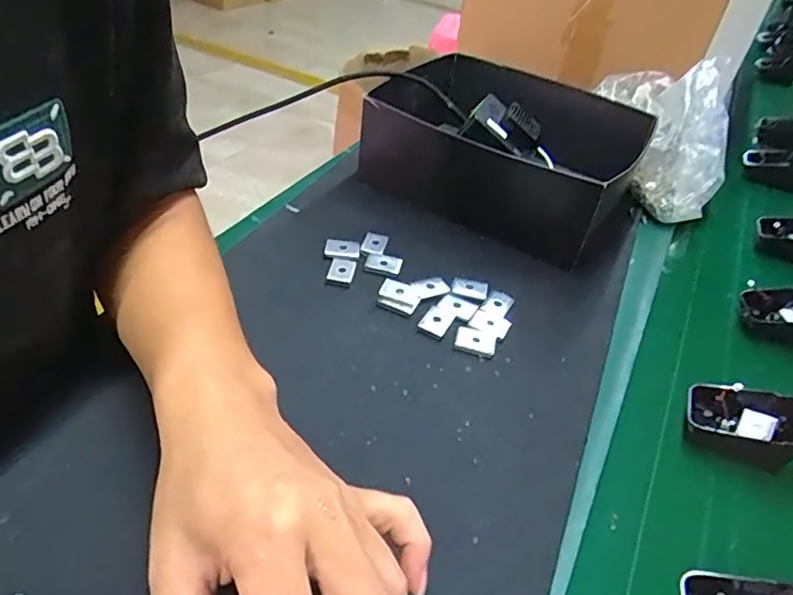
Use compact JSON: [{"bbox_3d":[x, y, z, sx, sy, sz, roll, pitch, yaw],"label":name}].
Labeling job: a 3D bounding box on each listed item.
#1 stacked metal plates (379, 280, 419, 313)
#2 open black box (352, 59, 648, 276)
[{"bbox_3d":[0.001,-0.001,0.439,0.032,0.012,0.022,21,42,15],"label":"stacked metal plates"},{"bbox_3d":[0.120,-0.162,0.586,0.232,0.087,0.237,28,44,22],"label":"open black box"}]

